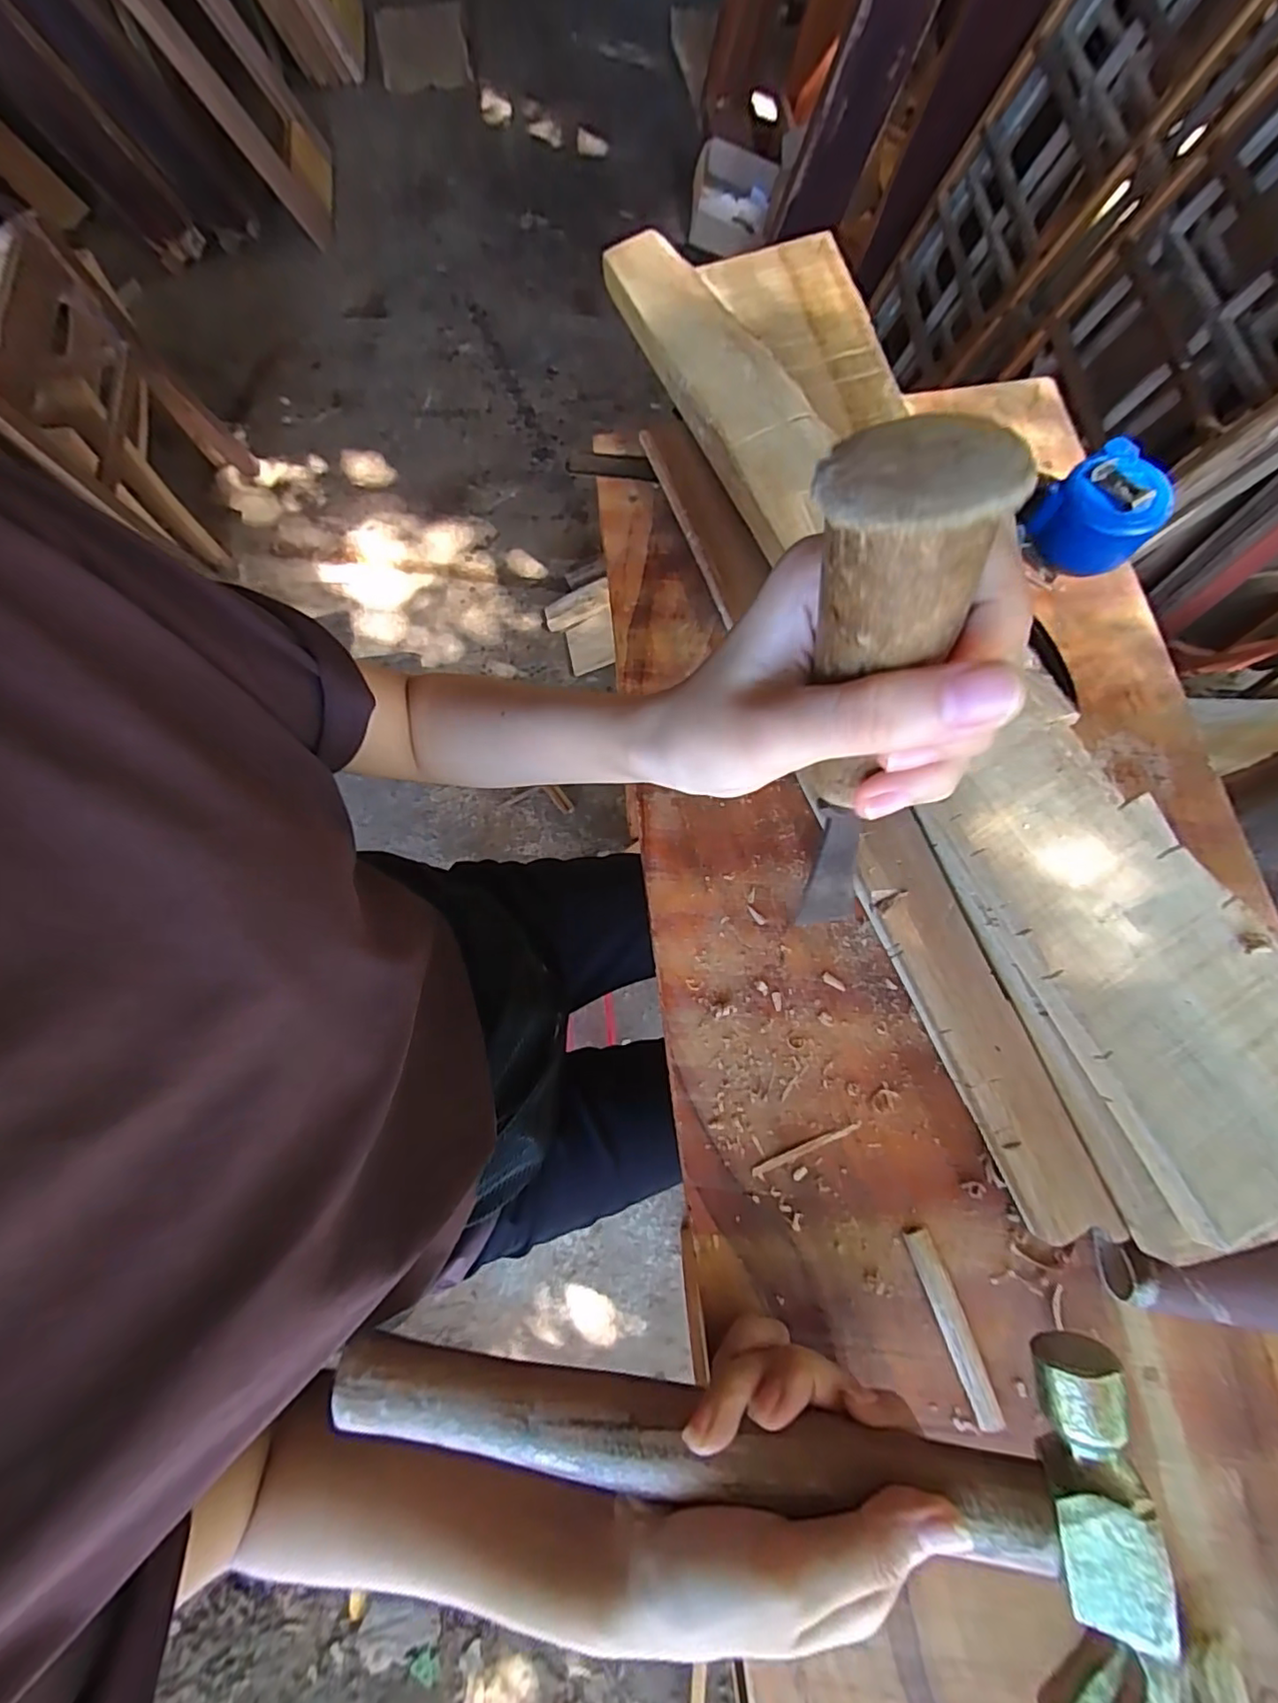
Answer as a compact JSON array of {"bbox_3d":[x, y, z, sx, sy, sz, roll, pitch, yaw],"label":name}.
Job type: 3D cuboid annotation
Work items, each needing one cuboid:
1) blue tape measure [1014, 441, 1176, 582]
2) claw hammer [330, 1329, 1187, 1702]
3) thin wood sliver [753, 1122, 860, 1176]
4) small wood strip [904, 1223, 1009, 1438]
[{"bbox_3d":[0.276,-0.205,0.359,0.061,0.036,0.063,-32,76,-8],"label":"blue tape measure"},{"bbox_3d":[0.016,0.241,0.230,0.303,0.034,0.119,-5,73,15],"label":"claw hammer"},{"bbox_3d":[0.081,0.143,0.287,0.056,0.004,0.004,-22,75,-6],"label":"thin wood sliver"},{"bbox_3d":[0.141,0.211,0.267,0.013,0.006,0.077,-17,74,-4],"label":"small wood strip"}]

